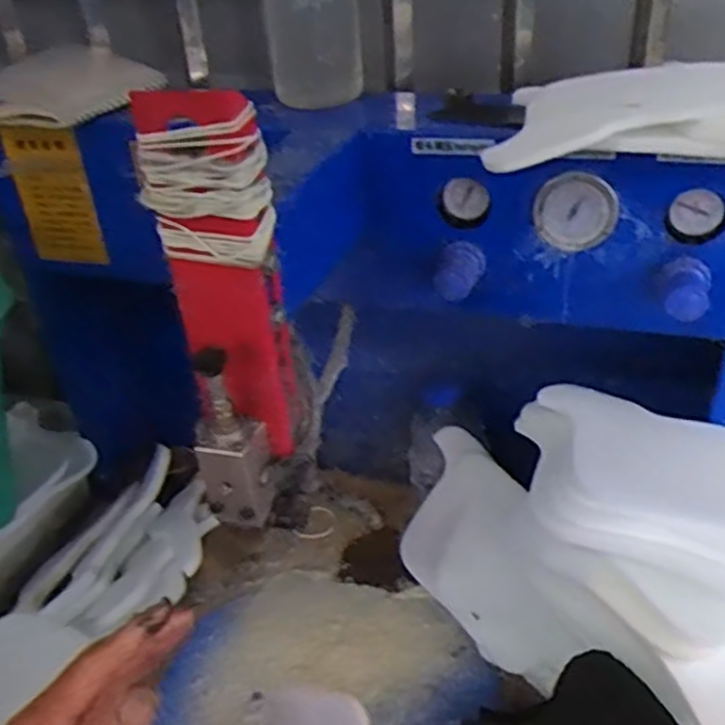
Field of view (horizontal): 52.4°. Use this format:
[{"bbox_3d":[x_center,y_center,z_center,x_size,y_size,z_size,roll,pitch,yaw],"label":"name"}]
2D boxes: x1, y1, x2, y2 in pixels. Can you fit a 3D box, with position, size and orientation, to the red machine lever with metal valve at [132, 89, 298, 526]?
[{"bbox_3d":[-0.085,-0.023,0.433,0.070,0.249,0.059,3,35,11],"label":"red machine lever with metal valve"}]

